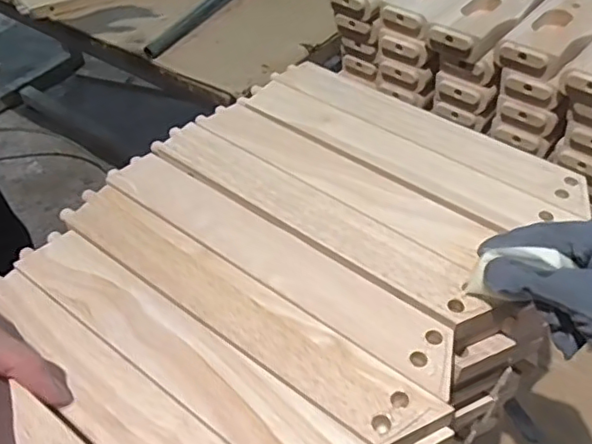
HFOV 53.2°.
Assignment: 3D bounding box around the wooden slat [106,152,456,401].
[{"bbox_3d":[-0.020,0.019,0.399,0.285,0.011,0.042,30,55,27],"label":"wooden slat"}]

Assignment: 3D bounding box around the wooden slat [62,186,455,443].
[{"bbox_3d":[-0.045,0.050,0.377,0.291,0.011,0.046,30,55,26],"label":"wooden slat"}]

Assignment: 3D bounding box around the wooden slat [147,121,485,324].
[{"bbox_3d":[0.007,-0.011,0.428,0.278,0.013,0.046,31,56,27],"label":"wooden slat"}]

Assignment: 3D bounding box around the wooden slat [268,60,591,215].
[{"bbox_3d":[0.102,-0.080,0.489,0.282,0.014,0.048,31,56,27],"label":"wooden slat"}]

